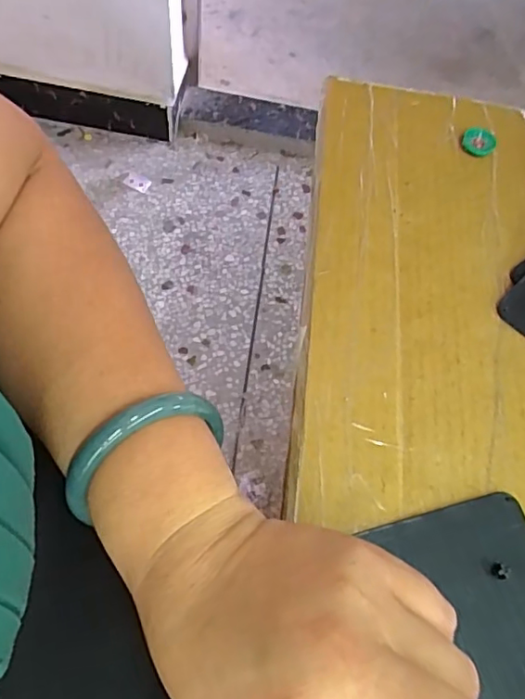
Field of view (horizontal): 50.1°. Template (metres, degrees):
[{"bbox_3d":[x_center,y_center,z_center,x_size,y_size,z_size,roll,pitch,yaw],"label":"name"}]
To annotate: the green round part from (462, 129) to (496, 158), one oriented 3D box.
[{"bbox_3d":[0.134,-0.128,0.347,0.020,0.008,0.017,29,66,10],"label":"green round part"}]

